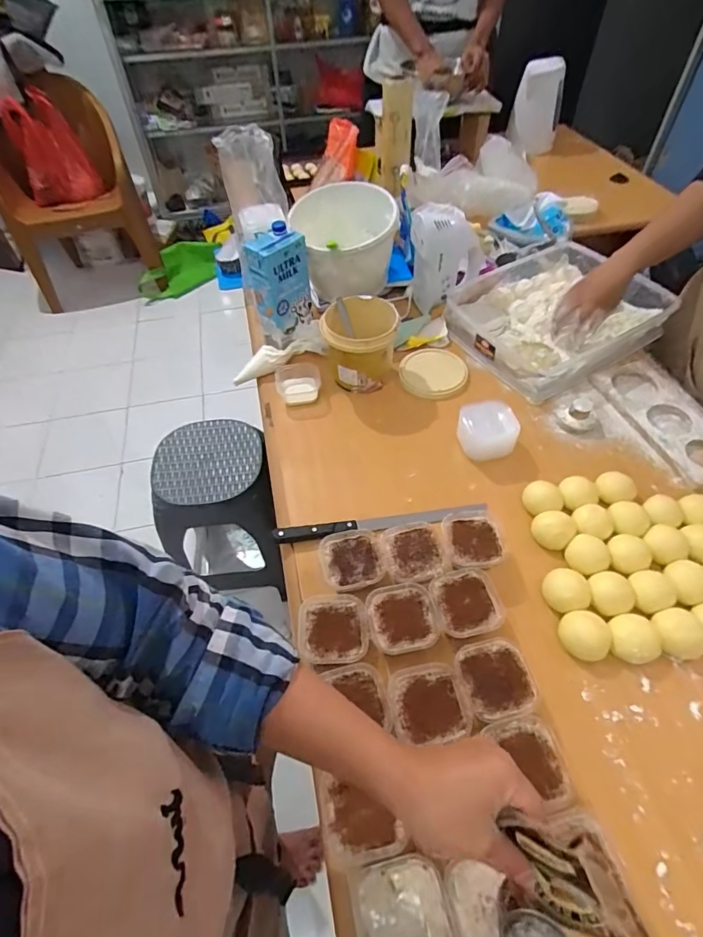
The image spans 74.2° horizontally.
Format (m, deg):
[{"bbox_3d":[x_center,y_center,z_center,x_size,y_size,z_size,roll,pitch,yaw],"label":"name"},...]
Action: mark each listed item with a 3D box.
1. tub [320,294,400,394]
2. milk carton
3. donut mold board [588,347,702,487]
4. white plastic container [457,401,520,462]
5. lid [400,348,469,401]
[{"bbox_3d":[0.016,-0.215,0.816,0.129,0.114,0.129,-1,52,2],"label":"tub"},{"bbox_3d":[-0.131,-0.338,0.867,0.104,0.184,0.069,-30,56,-19],"label":"milk carton"},{"bbox_3d":[0.525,-0.100,0.778,0.148,0.024,0.296,-15,53,-9],"label":"donut mold board"},{"bbox_3d":[0.211,-0.062,0.733,0.082,0.055,0.079,-12,52,-7],"label":"white plastic container"},{"bbox_3d":[0.151,-0.180,0.855,0.118,0.012,0.136,6,52,8],"label":"lid"}]

